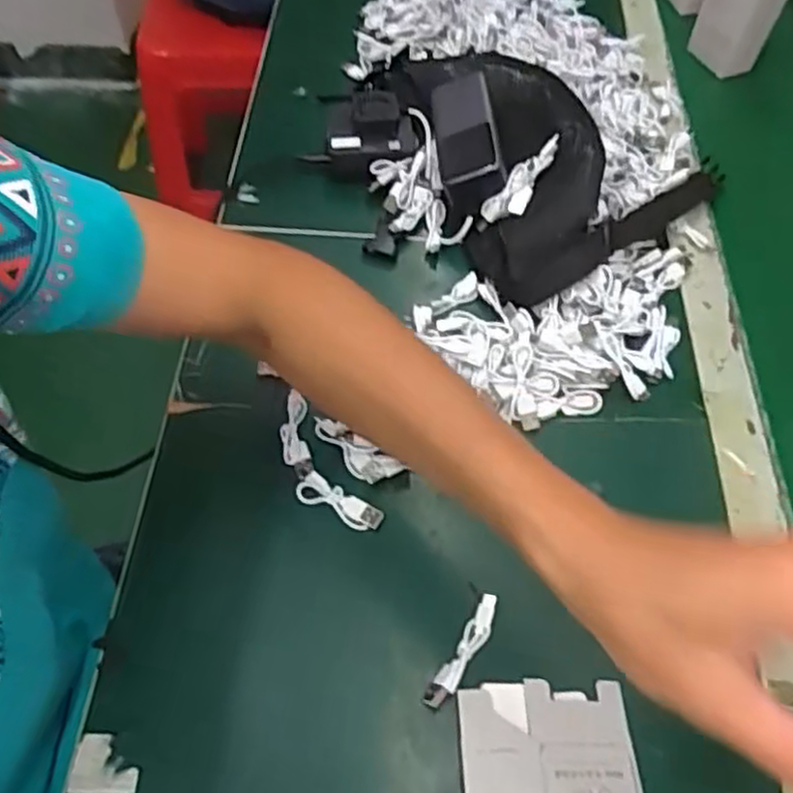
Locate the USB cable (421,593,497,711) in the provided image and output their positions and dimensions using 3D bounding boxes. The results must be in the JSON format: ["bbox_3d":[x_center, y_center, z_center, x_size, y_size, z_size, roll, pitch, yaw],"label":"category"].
[{"bbox_3d":[0.042,0.160,0.453,0.016,0.014,0.077,29,62,16],"label":"USB cable"}]

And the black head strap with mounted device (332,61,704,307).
[{"bbox_3d":[0.092,-0.228,0.658,0.209,0.051,0.313,-38,66,-22],"label":"black head strap with mounted device"}]

